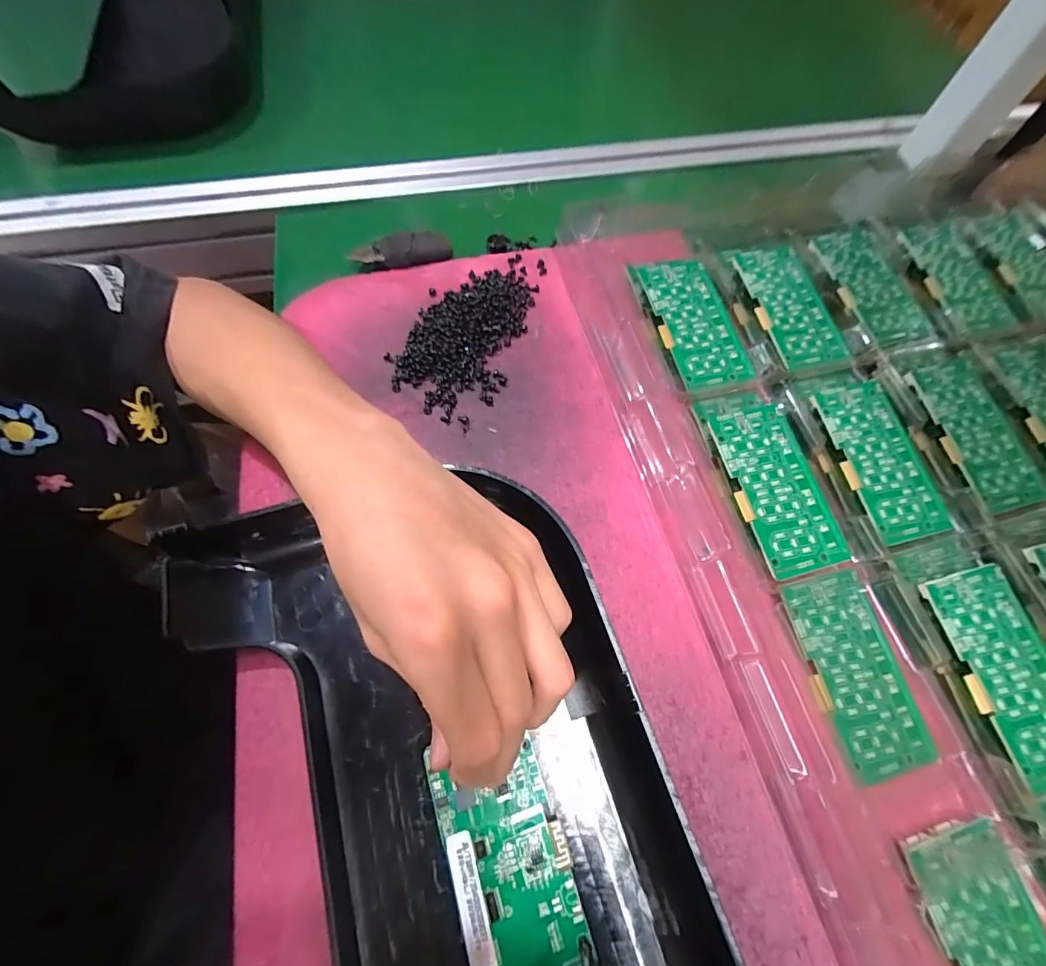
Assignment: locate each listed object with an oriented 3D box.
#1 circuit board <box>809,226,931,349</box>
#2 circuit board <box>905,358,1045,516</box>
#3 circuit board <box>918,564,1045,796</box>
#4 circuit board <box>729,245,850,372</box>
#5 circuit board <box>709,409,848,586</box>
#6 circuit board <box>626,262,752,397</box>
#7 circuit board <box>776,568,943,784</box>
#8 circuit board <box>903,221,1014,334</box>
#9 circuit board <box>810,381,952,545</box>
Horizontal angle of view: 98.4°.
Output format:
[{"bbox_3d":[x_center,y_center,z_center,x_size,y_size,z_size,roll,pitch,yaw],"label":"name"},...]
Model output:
[{"bbox_3d":[0.245,-0.139,0.316,0.051,0.007,0.095,-12,68,-7],"label":"circuit board"},{"bbox_3d":[0.275,-0.031,0.272,0.046,0.007,0.096,-11,68,-6],"label":"circuit board"},{"bbox_3d":[0.239,0.091,0.219,0.048,0.004,0.096,-13,73,-9],"label":"circuit board"},{"bbox_3d":[0.178,-0.120,0.302,0.047,0.011,0.096,-11,68,-6],"label":"circuit board"},{"bbox_3d":[0.142,0.002,0.251,0.050,0.004,0.094,-12,73,-9],"label":"circuit board"},{"bbox_3d":[0.110,-0.106,0.295,0.049,0.009,0.099,-10,74,-7],"label":"circuit board"},{"bbox_3d":[0.167,0.094,0.226,0.048,0.004,0.093,-12,75,-10],"label":"circuit board"},{"bbox_3d":[0.314,-0.151,0.326,0.050,0.004,0.095,-11,68,-6],"label":"circuit board"},{"bbox_3d":[0.207,-0.014,0.262,0.046,0.004,0.094,-14,74,-9],"label":"circuit board"}]

